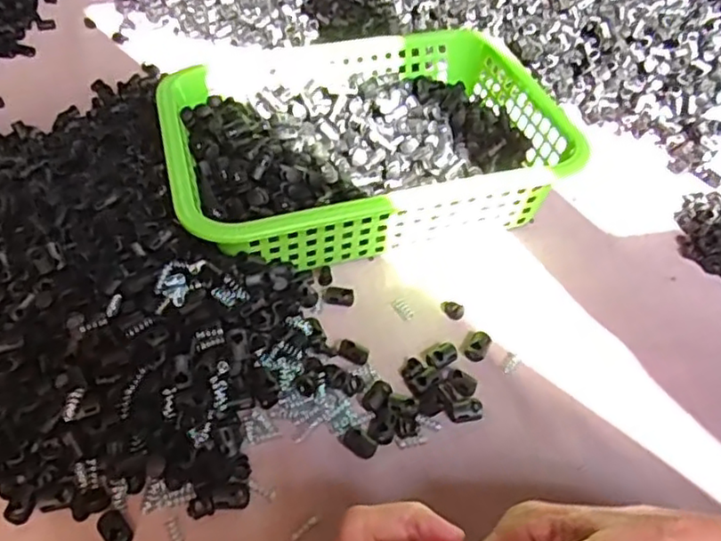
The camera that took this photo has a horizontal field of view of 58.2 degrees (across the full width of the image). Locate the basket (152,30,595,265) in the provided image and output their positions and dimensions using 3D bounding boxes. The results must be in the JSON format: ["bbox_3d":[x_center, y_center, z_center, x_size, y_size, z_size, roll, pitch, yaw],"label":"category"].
[{"bbox_3d":[-0.003,-0.101,0.533,0.294,0.080,0.226,-11,48,-12],"label":"basket"}]

